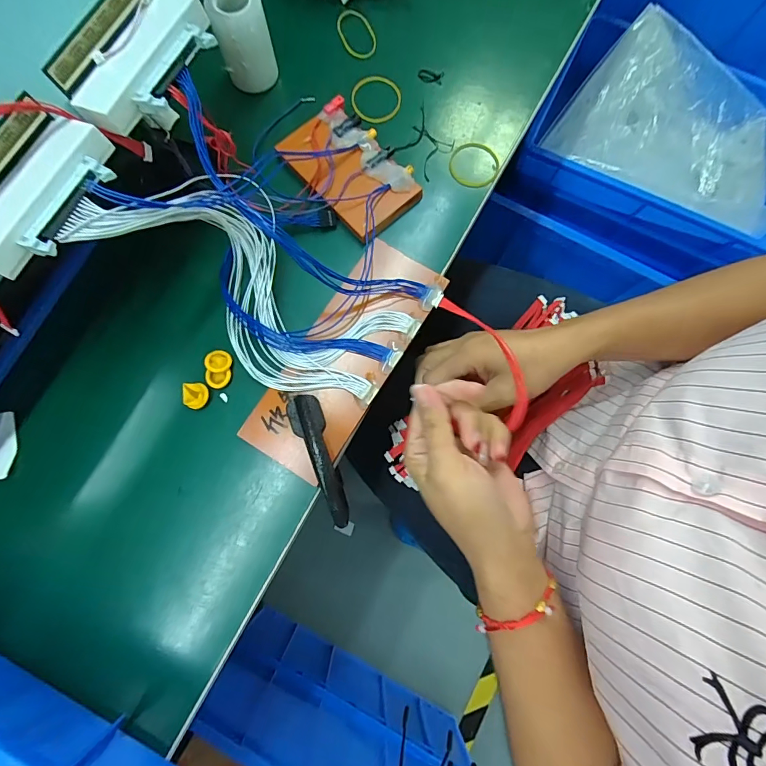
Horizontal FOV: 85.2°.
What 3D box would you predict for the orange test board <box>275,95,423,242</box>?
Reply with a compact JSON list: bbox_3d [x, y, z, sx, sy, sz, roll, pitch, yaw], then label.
[{"bbox_3d":[-0.028,-0.186,0.366,0.073,0.021,0.115,-43,83,-9],"label":"orange test board"}]

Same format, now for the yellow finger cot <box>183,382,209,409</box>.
[{"bbox_3d":[-0.147,0.010,0.327,0.019,0.006,0.020,3,79,-1],"label":"yellow finger cot"}]

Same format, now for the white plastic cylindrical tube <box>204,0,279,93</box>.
[{"bbox_3d":[-0.120,-0.300,0.366,0.044,0.068,0.044,0,79,-1],"label":"white plastic cylindrical tube"}]

